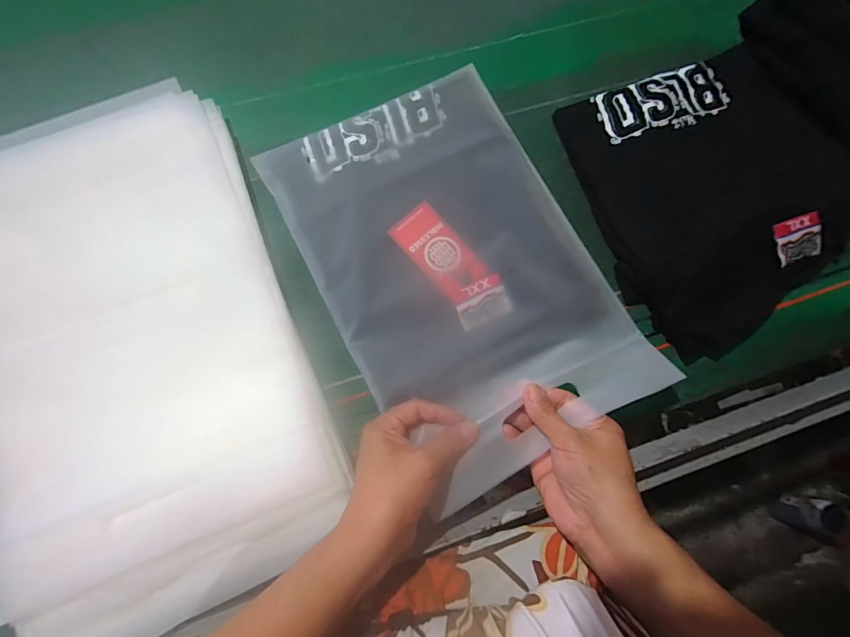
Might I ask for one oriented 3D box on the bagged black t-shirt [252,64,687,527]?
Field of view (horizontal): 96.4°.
[{"bbox_3d":[0.031,-0.051,0.349,0.237,0.026,0.353,-27,77,-7],"label":"bagged black t-shirt"}]

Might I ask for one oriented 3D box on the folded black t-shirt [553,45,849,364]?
[{"bbox_3d":[0.289,-0.128,0.371,0.258,0.054,0.285,-21,79,-4],"label":"folded black t-shirt"}]

